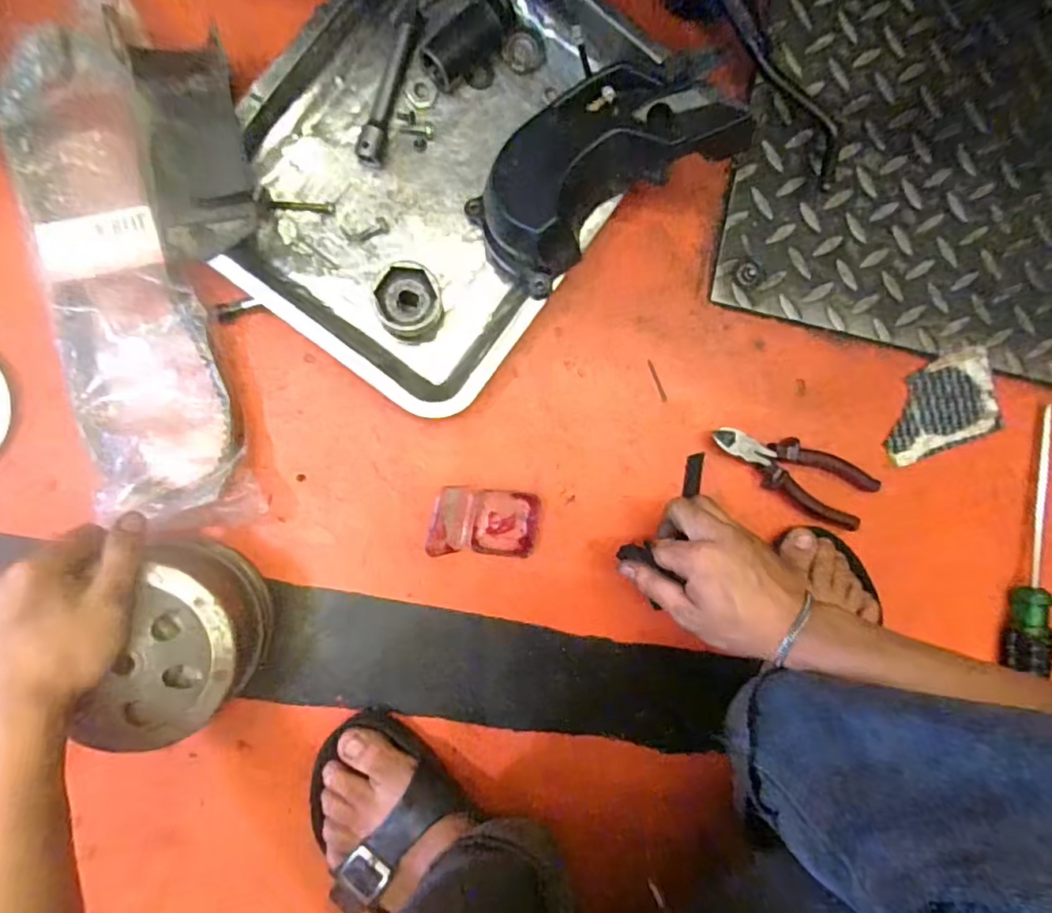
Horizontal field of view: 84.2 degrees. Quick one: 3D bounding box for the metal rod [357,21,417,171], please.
[{"bbox_3d":[-0.108,-0.285,0.457,0.016,0.016,0.112,17,90,-7],"label":"metal rod"}]

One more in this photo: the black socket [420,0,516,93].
[{"bbox_3d":[-0.046,-0.328,0.457,0.037,0.026,0.080,42,87,-6],"label":"black socket"}]

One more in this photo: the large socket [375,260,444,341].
[{"bbox_3d":[-0.090,-0.120,0.452,0.049,0.050,0.053,0,92,-7],"label":"large socket"}]

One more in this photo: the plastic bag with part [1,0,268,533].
[{"bbox_3d":[-0.282,-0.140,0.430,0.145,0.044,0.389,-14,93,-6],"label":"plastic bag with part"}]

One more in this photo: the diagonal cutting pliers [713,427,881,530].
[{"bbox_3d":[0.232,0.013,0.508,0.155,0.028,0.055,23,89,-7],"label":"diagonal cutting pliers"}]

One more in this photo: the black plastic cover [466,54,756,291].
[{"bbox_3d":[0.050,-0.213,0.424,0.201,0.064,0.111,-32,95,12],"label":"black plastic cover"}]

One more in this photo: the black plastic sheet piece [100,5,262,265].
[{"bbox_3d":[-0.239,-0.225,0.412,0.067,0.021,0.164,-12,93,-6],"label":"black plastic sheet piece"}]

